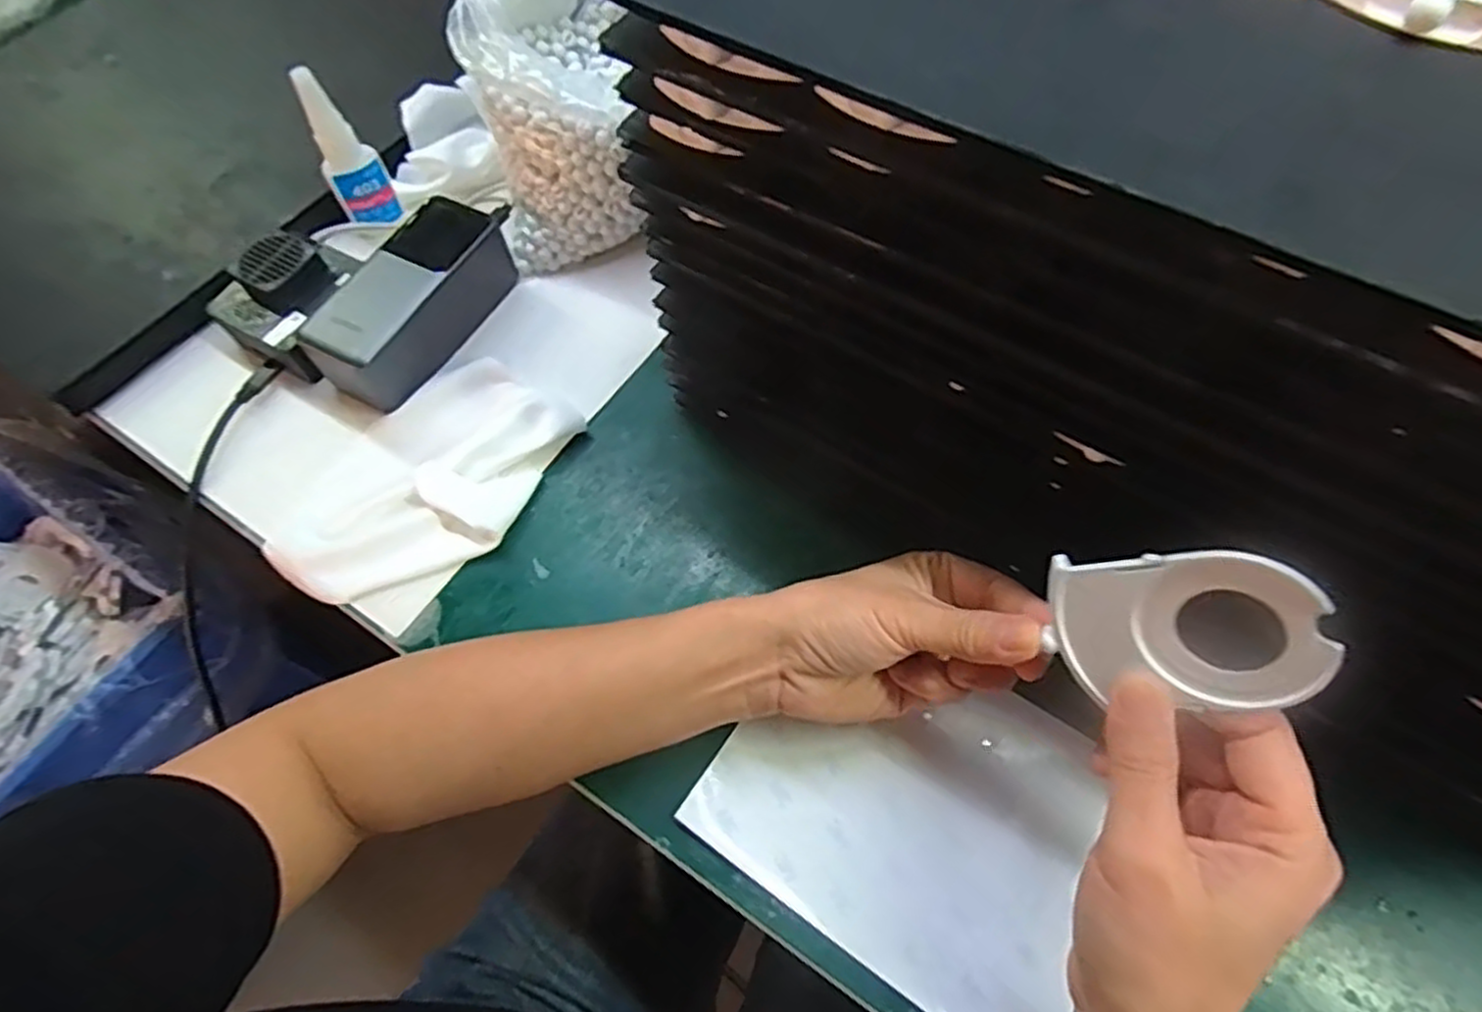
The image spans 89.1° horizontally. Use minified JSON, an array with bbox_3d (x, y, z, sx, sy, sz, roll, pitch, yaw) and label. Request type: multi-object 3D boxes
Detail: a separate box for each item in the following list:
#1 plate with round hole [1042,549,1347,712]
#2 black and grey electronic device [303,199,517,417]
[{"bbox_3d":[0.140,0.040,0.240,0.075,0.052,0.004,-6,14,38],"label":"plate with round hole"},{"bbox_3d":[-0.199,-0.127,0.459,0.063,0.045,0.132,27,67,15],"label":"black and grey electronic device"}]

